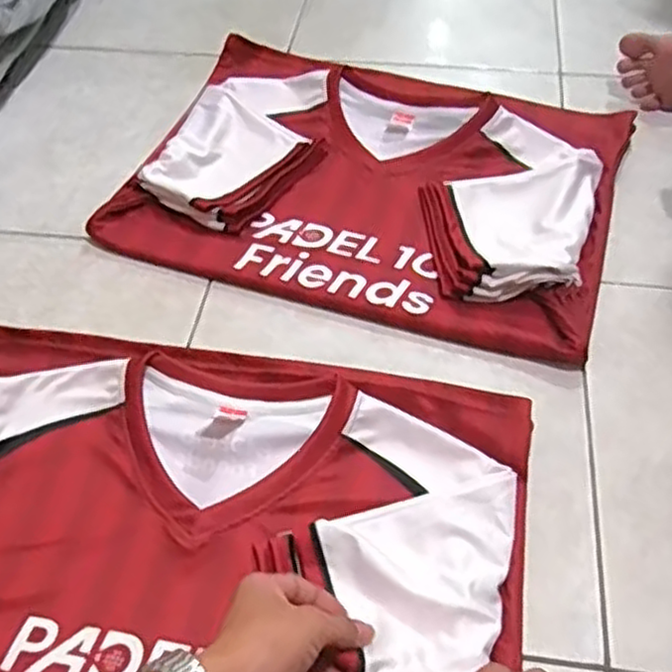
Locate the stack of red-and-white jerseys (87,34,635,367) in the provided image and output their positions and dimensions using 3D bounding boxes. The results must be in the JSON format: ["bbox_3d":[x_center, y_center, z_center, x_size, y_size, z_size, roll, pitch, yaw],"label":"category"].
[{"bbox_3d":[0.039,-0.194,0.861,0.555,0.037,0.394,14,55,14],"label":"stack of red-and-white jerseys"}]

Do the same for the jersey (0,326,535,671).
[{"bbox_3d":[-0.182,0.159,0.588,0.640,0.051,0.352,8,54,9],"label":"jersey"}]

